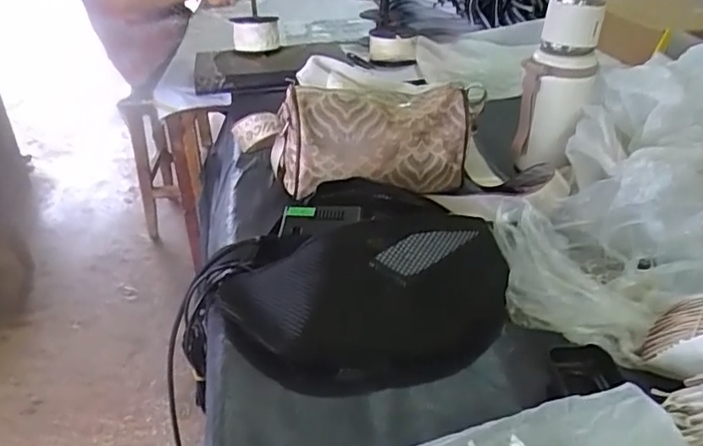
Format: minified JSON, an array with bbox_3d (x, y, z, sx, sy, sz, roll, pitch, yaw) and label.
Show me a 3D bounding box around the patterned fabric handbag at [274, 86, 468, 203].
[{"bbox_3d":[0.030,-0.101,0.707,0.254,0.113,0.085,-5,31,-5],"label":"patterned fabric handbag"}]

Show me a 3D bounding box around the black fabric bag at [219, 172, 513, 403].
[{"bbox_3d":[0.019,0.045,0.519,0.260,0.083,0.188,-19,34,-23],"label":"black fabric bag"}]

